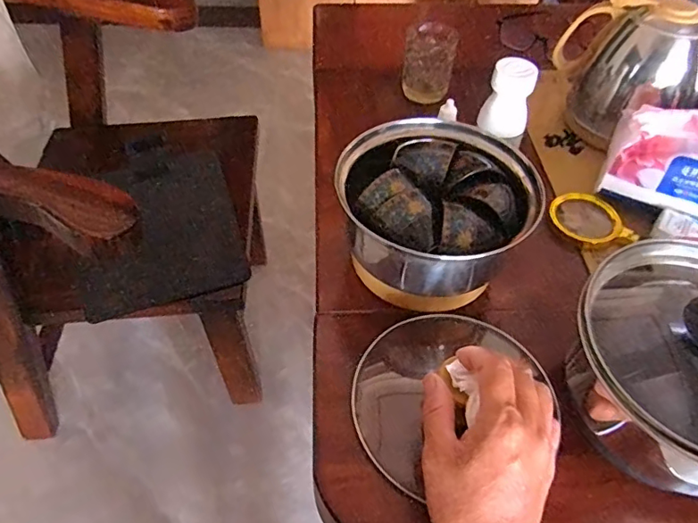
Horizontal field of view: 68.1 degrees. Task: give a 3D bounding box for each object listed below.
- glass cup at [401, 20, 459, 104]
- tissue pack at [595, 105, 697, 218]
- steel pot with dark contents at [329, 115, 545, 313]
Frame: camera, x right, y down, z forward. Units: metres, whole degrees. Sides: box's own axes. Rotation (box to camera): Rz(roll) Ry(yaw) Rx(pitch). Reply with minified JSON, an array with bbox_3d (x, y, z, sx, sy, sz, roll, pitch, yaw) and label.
[{"bbox_3d":[0.099,-0.247,0.644,0.057,0.073,0.059,10,51,6],"label":"glass cup"},{"bbox_3d":[0.328,-0.092,0.489,0.147,0.079,0.064,19,52,13],"label":"tissue pack"},{"bbox_3d":[0.074,-0.043,0.447,0.159,0.087,0.148,1,50,-1],"label":"steel pot with dark contents"}]

